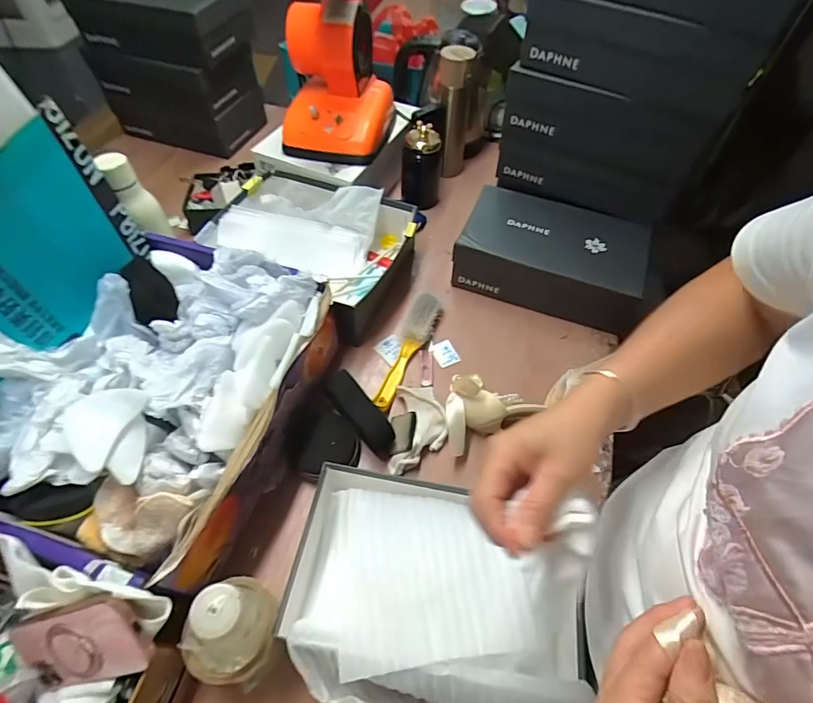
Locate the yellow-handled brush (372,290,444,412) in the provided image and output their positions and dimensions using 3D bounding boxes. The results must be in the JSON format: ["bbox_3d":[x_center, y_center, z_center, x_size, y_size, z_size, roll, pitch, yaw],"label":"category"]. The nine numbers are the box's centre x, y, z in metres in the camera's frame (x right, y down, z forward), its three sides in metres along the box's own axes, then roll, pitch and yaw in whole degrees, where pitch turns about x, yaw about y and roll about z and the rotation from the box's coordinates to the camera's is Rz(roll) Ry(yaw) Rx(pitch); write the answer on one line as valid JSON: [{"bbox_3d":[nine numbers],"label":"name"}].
[{"bbox_3d":[0.005,-0.004,0.692,0.052,0.036,0.221,17,57,10],"label":"yellow-handled brush"}]

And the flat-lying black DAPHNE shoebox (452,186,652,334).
[{"bbox_3d":[0.247,-0.157,0.769,0.297,0.108,0.209,19,57,12],"label":"flat-lying black DAPHNE shoebox"}]

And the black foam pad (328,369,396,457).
[{"bbox_3d":[-0.062,0.085,0.618,0.045,0.020,0.129,-40,81,9],"label":"black foam pad"}]

